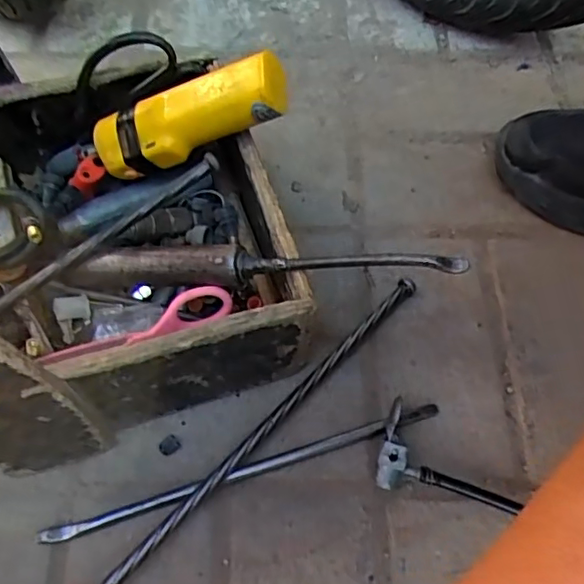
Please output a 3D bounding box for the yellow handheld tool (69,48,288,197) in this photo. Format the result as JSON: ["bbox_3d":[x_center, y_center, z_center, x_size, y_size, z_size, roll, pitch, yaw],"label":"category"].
[{"bbox_3d":[-0.078,-0.110,0.393,0.160,0.032,0.039,-16,60,23],"label":"yellow handheld tool"}]

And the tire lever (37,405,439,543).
[{"bbox_3d":[-0.027,0.116,0.384,0.263,0.011,0.011,-16,64,-9],"label":"tire lever"}]

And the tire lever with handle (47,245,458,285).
[{"bbox_3d":[-0.028,-0.016,0.356,0.250,0.021,0.021,0,61,14],"label":"tire lever with handle"}]

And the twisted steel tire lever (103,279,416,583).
[{"bbox_3d":[-0.030,0.101,0.392,0.014,0.018,0.336,41,69,18],"label":"twisted steel tire lever"}]

